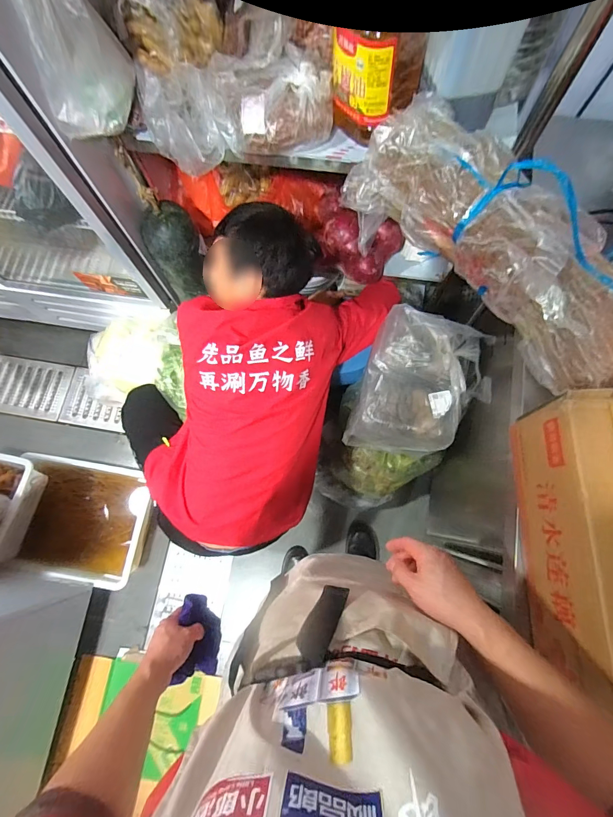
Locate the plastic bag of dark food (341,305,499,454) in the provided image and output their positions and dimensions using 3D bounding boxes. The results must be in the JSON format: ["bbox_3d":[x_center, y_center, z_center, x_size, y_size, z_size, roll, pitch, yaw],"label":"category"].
[{"bbox_3d":[0.291,-0.057,0.949,0.274,0.188,0.341,19,76,6],"label":"plastic bag of dark food"}]

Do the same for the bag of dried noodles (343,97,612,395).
[{"bbox_3d":[0.314,-0.294,0.643,0.212,0.169,0.607,-41,78,-9],"label":"bag of dried noodles"}]

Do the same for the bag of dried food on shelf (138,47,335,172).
[{"bbox_3d":[-0.139,-0.606,0.754,0.374,0.107,0.158,-11,75,-2],"label":"bag of dried food on shelf"}]

